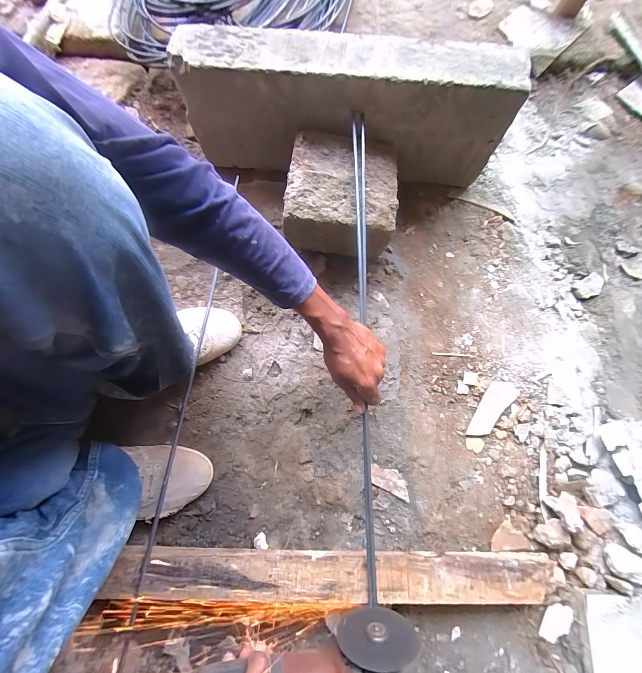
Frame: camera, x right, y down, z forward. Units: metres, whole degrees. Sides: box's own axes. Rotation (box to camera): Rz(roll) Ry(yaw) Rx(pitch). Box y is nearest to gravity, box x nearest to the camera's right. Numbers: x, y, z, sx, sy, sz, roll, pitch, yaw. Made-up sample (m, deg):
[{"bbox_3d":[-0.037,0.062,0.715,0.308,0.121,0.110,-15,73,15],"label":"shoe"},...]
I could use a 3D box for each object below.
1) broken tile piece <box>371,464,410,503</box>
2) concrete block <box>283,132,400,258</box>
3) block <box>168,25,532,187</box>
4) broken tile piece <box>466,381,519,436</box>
[{"bbox_3d":[0.123,0.256,0.506,0.078,0.005,0.038,25,78,6],"label":"broken tile piece"},{"bbox_3d":[0.040,-0.270,0.545,0.194,0.093,0.197,5,76,1],"label":"concrete block"},{"bbox_3d":[0.041,-0.436,0.568,0.589,0.210,0.135,12,77,3],"label":"block"},{"bbox_3d":[0.321,0.136,0.540,0.048,0.006,0.125,40,80,9],"label":"broken tile piece"}]

